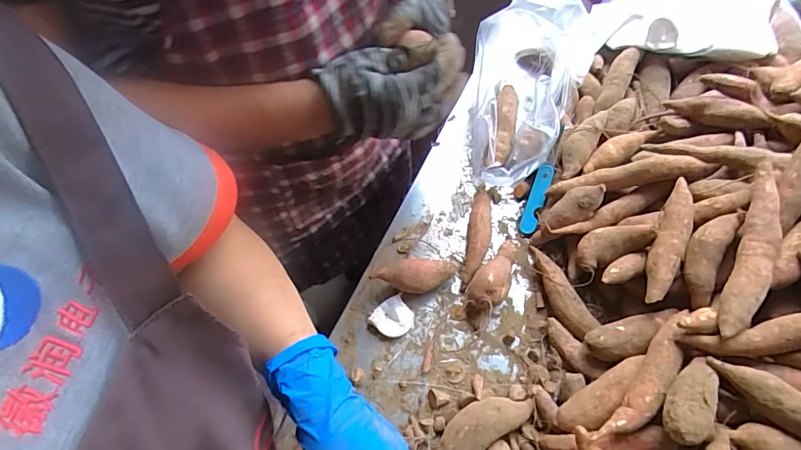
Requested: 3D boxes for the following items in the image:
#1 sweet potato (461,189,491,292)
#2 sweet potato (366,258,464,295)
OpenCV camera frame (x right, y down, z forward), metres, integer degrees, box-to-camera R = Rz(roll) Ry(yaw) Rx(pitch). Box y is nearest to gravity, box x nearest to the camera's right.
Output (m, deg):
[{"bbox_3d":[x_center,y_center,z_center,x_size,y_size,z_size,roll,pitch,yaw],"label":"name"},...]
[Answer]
[{"bbox_3d":[0.096,0.009,0.531,0.025,0.035,0.140,9,64,6],"label":"sweet potato"},{"bbox_3d":[0.019,0.061,0.504,0.101,0.040,0.043,-11,63,-3],"label":"sweet potato"}]

